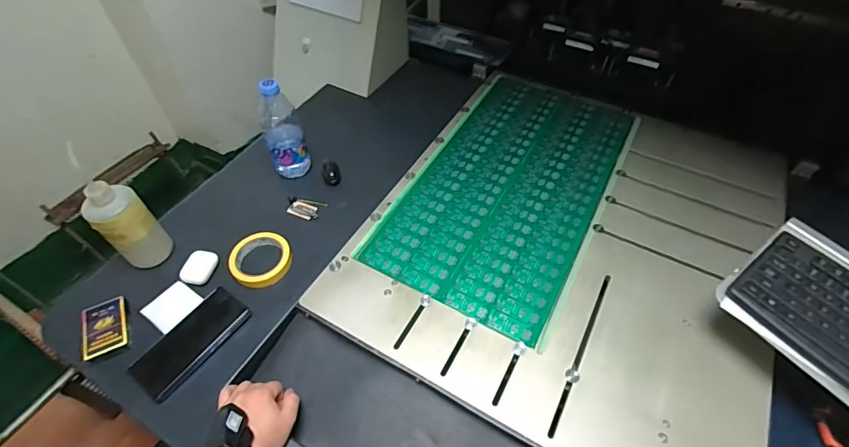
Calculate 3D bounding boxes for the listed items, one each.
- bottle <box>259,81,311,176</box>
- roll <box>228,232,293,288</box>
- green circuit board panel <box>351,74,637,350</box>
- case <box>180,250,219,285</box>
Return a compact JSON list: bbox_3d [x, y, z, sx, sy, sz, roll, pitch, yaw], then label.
[{"bbox_3d":[-0.267,-0.166,0.799,0.073,0.217,0.063,-17,54,-12],"label":"bottle"},{"bbox_3d":[-0.277,0.059,0.720,0.097,0.024,0.094,-1,51,1],"label":"roll"},{"bbox_3d":[0.173,-0.086,0.826,0.332,0.008,0.601,24,55,19],"label":"green circuit board panel"},{"bbox_3d":[-0.376,0.072,0.705,0.042,0.025,0.057,14,53,12],"label":"case"}]

